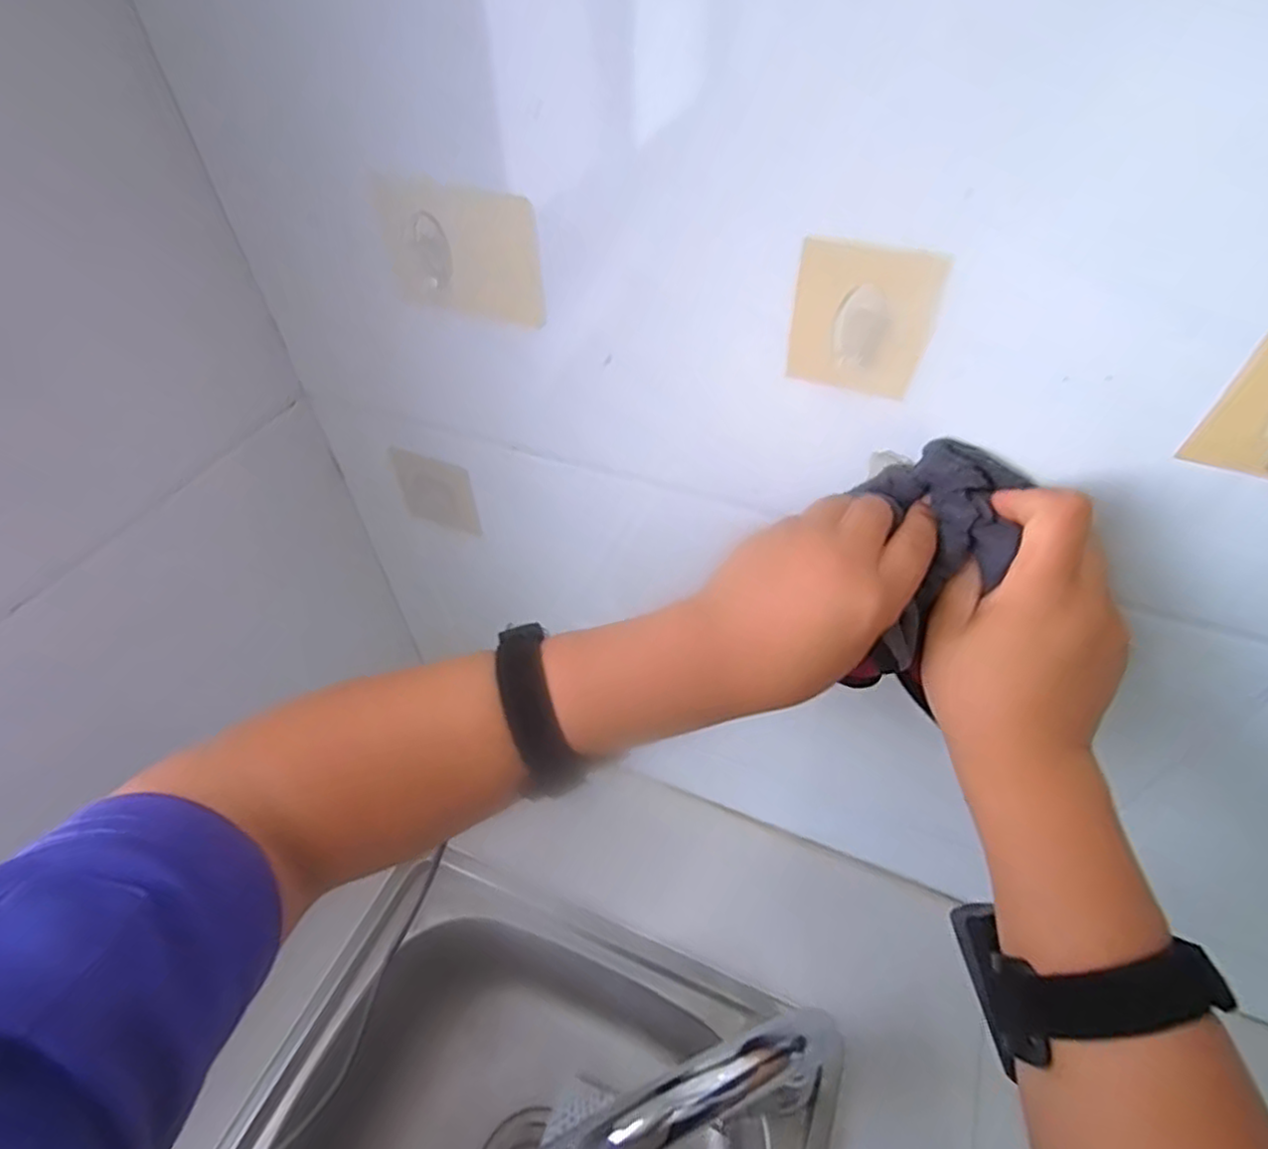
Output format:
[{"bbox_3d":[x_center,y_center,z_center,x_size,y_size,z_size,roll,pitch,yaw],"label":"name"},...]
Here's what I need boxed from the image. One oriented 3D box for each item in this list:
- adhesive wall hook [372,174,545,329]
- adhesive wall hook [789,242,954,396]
[{"bbox_3d":[-0.089,-0.163,0.344,0.085,0.067,0.012,11,49,12],"label":"adhesive wall hook"},{"bbox_3d":[0.096,-0.106,0.284,0.056,0.059,0.009,17,51,17],"label":"adhesive wall hook"}]

